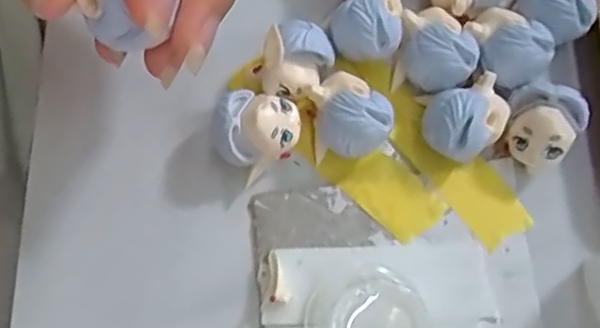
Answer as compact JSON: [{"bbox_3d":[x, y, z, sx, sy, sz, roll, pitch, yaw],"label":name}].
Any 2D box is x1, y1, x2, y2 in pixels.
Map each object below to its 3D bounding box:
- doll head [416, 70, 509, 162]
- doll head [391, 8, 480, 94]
[{"bbox_3d":[0.054,-0.015,0.198,0.026,0.020,0.026,0,78,-1],"label":"doll head"},{"bbox_3d":[0.045,-0.038,0.206,0.024,0.023,0.027,4,78,0],"label":"doll head"}]

